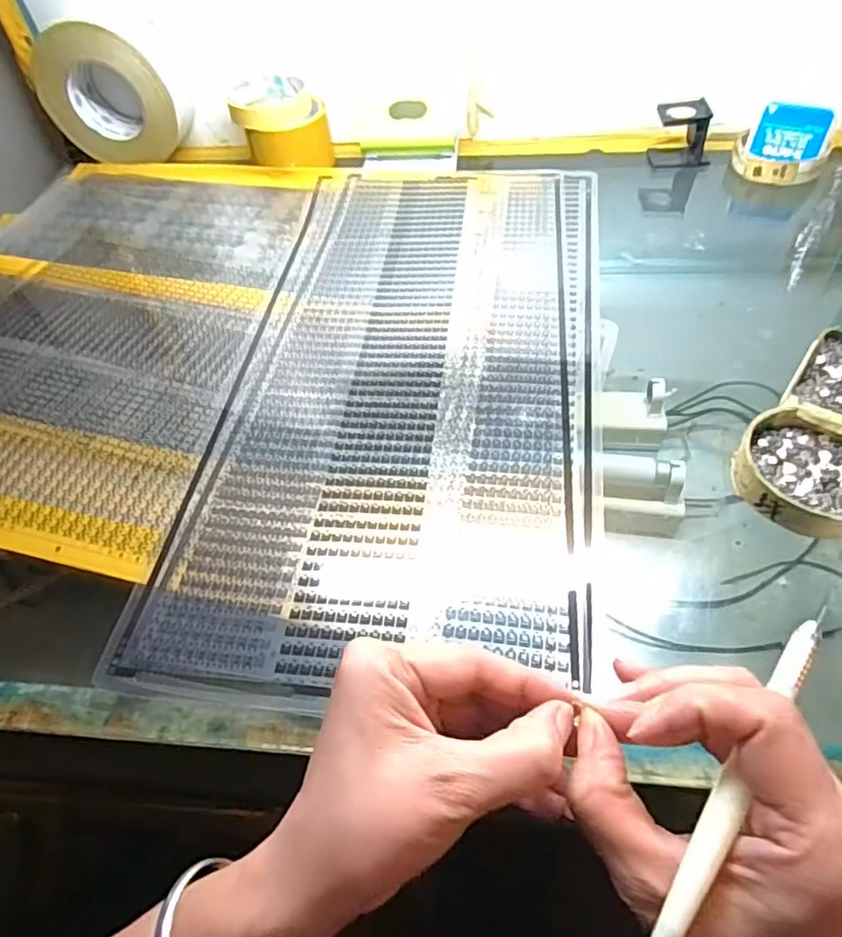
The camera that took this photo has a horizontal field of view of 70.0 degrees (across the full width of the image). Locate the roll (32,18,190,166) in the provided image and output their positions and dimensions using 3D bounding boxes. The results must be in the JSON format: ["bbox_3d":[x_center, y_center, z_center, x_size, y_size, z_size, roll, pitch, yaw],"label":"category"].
[{"bbox_3d":[-0.326,-0.396,0.638,0.135,0.130,0.060,3,53,6],"label":"roll"}]

